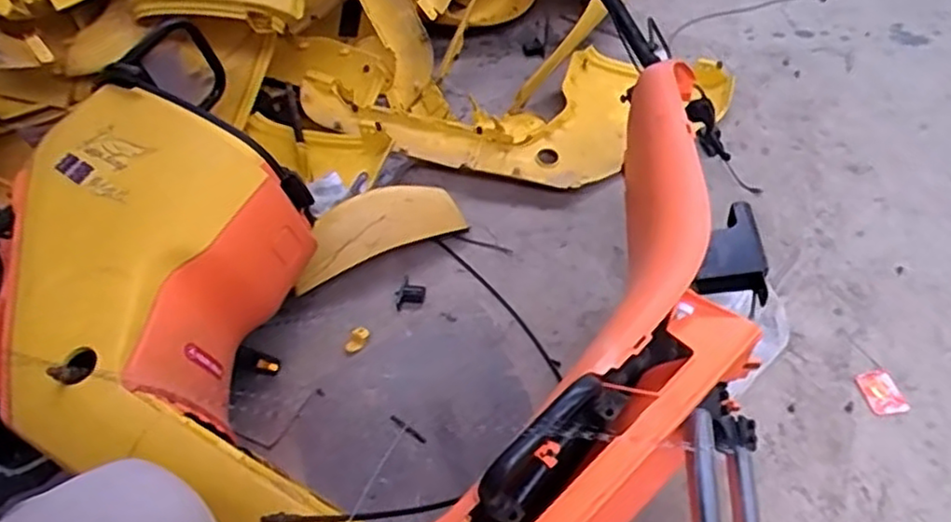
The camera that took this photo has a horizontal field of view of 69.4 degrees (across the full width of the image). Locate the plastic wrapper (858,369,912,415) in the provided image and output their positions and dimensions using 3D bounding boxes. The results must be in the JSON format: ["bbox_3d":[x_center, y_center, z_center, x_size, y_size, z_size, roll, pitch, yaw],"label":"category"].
[{"bbox_3d":[0.565,0.182,0.955,0.054,0.012,0.068,-7,48,-3],"label":"plastic wrapper"}]

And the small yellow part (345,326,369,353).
[{"bbox_3d":[-0.179,0.119,1.040,0.023,0.011,0.047,15,51,17],"label":"small yellow part"}]

